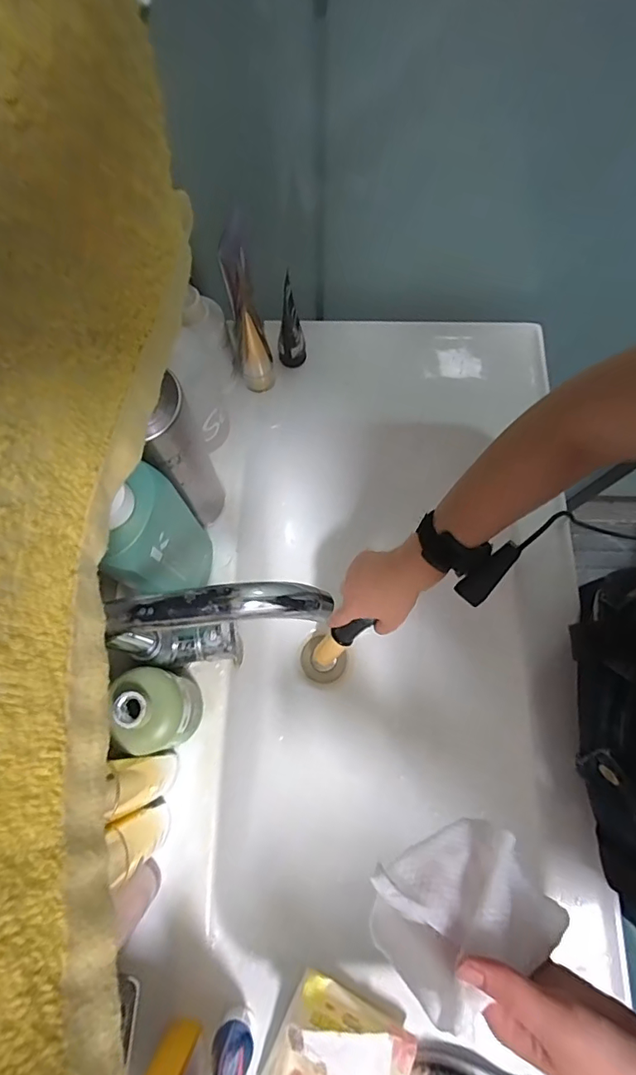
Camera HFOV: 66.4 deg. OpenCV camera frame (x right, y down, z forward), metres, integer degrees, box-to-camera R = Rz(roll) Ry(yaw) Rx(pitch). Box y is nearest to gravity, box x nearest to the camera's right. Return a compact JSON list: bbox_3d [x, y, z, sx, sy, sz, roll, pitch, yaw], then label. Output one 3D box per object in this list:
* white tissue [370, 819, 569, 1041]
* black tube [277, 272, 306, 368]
[{"bbox_3d":[0.101,0.235,0.311,0.127,0.085,0.076,-9,74,-3],"label":"white tissue"},{"bbox_3d":[-0.031,-0.236,0.547,0.031,0.092,0.048,-5,74,-2],"label":"black tube"}]

